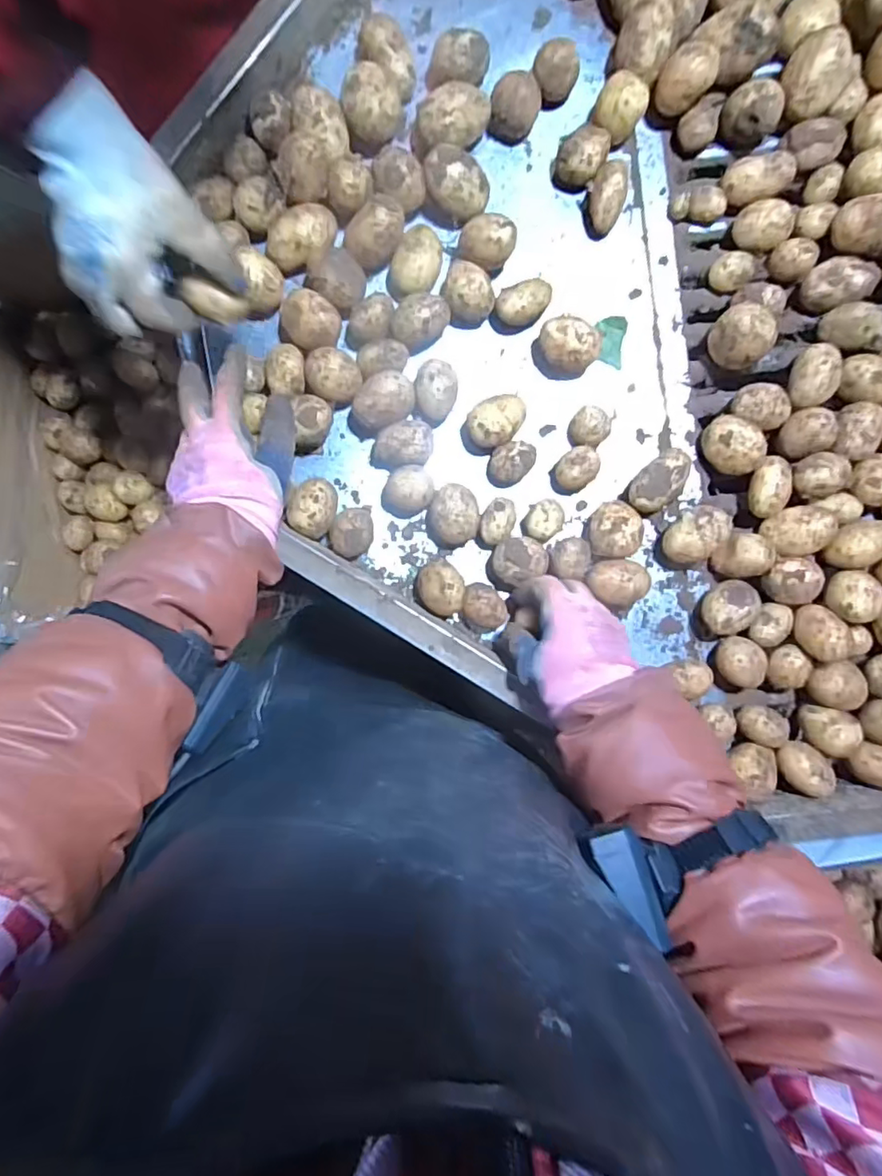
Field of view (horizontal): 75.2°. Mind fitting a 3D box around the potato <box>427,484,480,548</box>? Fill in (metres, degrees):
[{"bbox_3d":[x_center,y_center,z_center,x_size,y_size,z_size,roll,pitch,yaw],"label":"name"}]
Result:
[{"bbox_3d":[0.012,-0.065,0.522,0.046,0.035,0.053,6,93,-3],"label":"potato"}]

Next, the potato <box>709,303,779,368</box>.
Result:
[{"bbox_3d":[0.256,-0.215,0.496,0.040,0.049,0.050,-38,94,0],"label":"potato"}]

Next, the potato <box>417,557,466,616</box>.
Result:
[{"bbox_3d":[0.000,-0.001,0.514,0.041,0.037,0.048,-6,94,-2],"label":"potato"}]

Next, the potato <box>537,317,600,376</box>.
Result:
[{"bbox_3d":[0.112,-0.214,0.512,0.042,0.046,0.050,-44,94,0],"label":"potato"}]

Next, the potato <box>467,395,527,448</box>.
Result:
[{"bbox_3d":[0.050,-0.150,0.518,0.055,0.038,0.040,-28,94,-1],"label":"potato"}]

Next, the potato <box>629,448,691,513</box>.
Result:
[{"bbox_3d":[0.194,-0.095,0.517,0.057,0.040,0.037,-41,94,0],"label":"potato"}]

